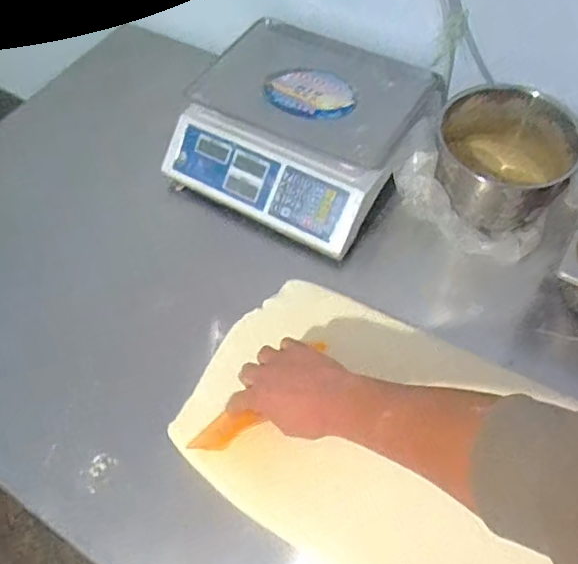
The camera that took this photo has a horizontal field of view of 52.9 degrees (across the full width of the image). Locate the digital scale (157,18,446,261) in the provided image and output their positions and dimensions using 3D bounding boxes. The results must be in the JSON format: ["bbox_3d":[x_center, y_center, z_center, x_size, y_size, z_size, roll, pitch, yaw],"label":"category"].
[{"bbox_3d":[0.018,-0.242,0.912,0.343,0.118,0.317,27,63,20],"label":"digital scale"}]

